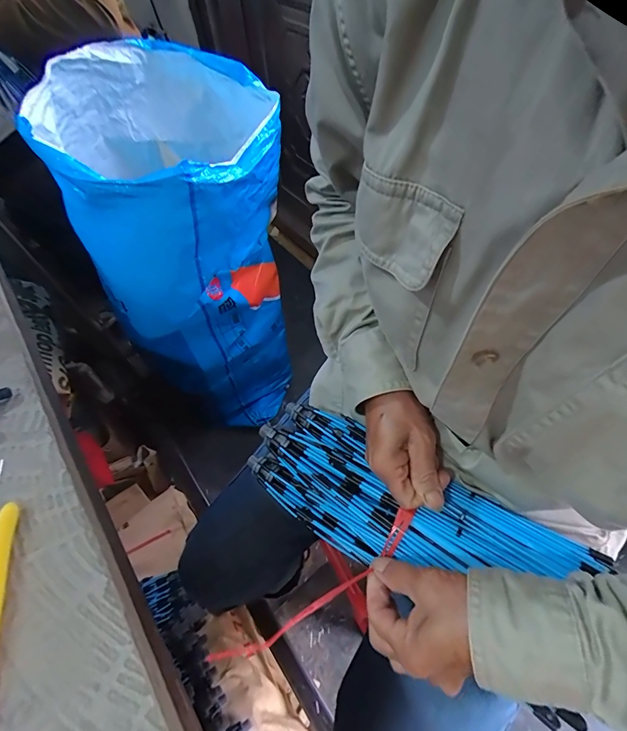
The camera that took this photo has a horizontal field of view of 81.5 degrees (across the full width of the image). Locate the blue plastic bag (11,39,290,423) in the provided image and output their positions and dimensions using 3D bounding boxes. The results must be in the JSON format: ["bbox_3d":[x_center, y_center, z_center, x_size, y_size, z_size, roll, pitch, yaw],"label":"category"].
[{"bbox_3d":[-0.233,-0.209,0.864,0.365,0.760,0.426,-14,57,-6],"label":"blue plastic bag"}]

